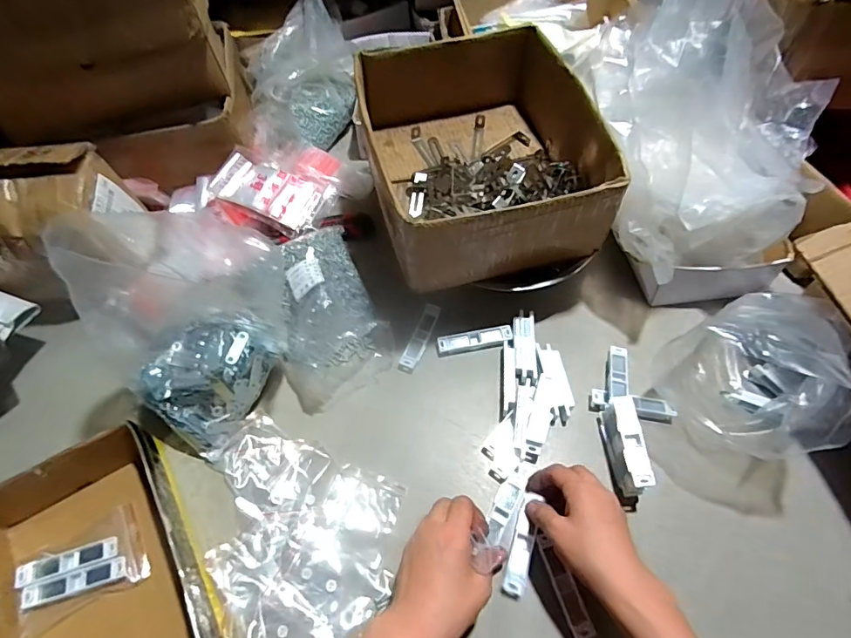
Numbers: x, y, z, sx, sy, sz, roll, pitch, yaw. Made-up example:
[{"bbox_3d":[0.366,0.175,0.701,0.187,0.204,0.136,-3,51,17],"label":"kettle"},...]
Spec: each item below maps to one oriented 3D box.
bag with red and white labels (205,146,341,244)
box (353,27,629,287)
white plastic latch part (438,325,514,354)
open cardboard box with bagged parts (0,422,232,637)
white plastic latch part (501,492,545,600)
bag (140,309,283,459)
[{"bbox_3d":[-0.219,-0.209,0.742,0.174,0.058,0.173,17,61,12],"label":"bag with red and white labels"},{"bbox_3d":[0.066,-0.204,0.609,0.251,0.118,0.300,-13,59,-6],"label":"box"},{"bbox_3d":[0.064,0.026,0.628,0.095,0.010,0.022,-8,59,-3],"label":"white plastic latch part"},{"bbox_3d":[-0.324,0.260,0.456,0.209,0.063,0.259,-30,62,-15],"label":"open cardboard box with bagged parts"},{"bbox_3d":[0.098,0.227,0.492,0.022,0.006,0.098,14,67,10],"label":"white plastic latch part"},{"bbox_3d":[-0.249,0.063,0.568,0.106,0.072,0.143,26,63,17],"label":"bag"}]

